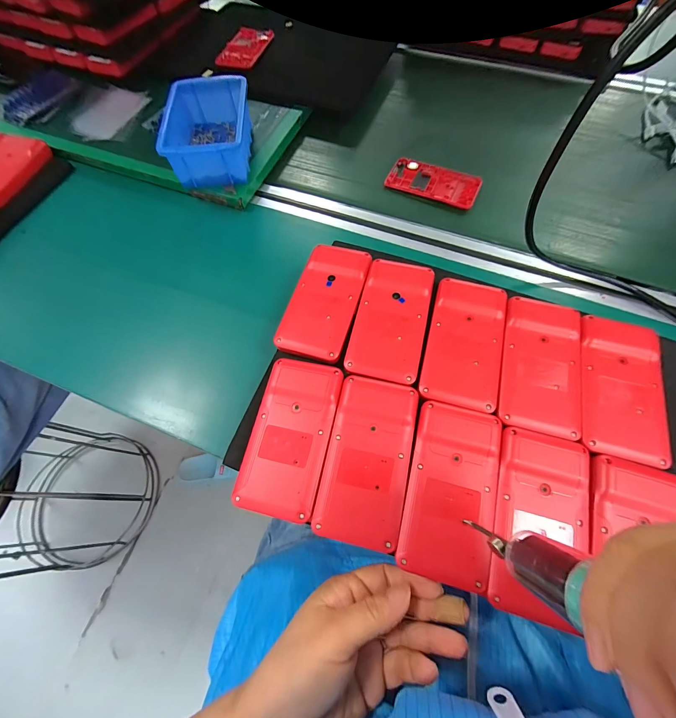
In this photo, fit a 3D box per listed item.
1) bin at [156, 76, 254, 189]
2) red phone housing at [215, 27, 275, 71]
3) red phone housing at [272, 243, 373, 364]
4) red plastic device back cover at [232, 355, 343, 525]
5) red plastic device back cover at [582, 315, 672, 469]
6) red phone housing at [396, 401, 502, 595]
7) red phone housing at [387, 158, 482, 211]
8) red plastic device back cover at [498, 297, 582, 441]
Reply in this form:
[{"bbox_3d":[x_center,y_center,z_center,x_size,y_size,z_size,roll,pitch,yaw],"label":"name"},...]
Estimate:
[{"bbox_3d":[-0.162,-0.294,0.404,0.095,0.049,0.146,-3,65,-1],"label":"bin"},{"bbox_3d":[-0.147,-0.511,0.514,0.061,0.011,0.119,16,67,8],"label":"red phone housing"},{"bbox_3d":[-0.012,-0.056,0.294,0.062,0.009,0.119,16,67,8],"label":"red phone housing"},{"bbox_3d":[-0.037,0.059,0.249,0.061,0.012,0.118,12,66,6],"label":"red plastic device back cover"},{"bbox_3d":[0.229,0.021,0.249,0.061,0.008,0.116,14,66,7],"label":"red plastic device back cover"},{"bbox_3d":[0.083,0.093,0.227,0.061,0.012,0.116,13,66,7],"label":"red phone housing"},{"bbox_3d":[0.128,-0.239,0.420,0.119,0.011,0.057,24,68,11],"label":"red phone housing"},{"bbox_3d":[0.170,0.003,0.260,0.061,0.008,0.116,14,66,7],"label":"red plastic device back cover"}]

